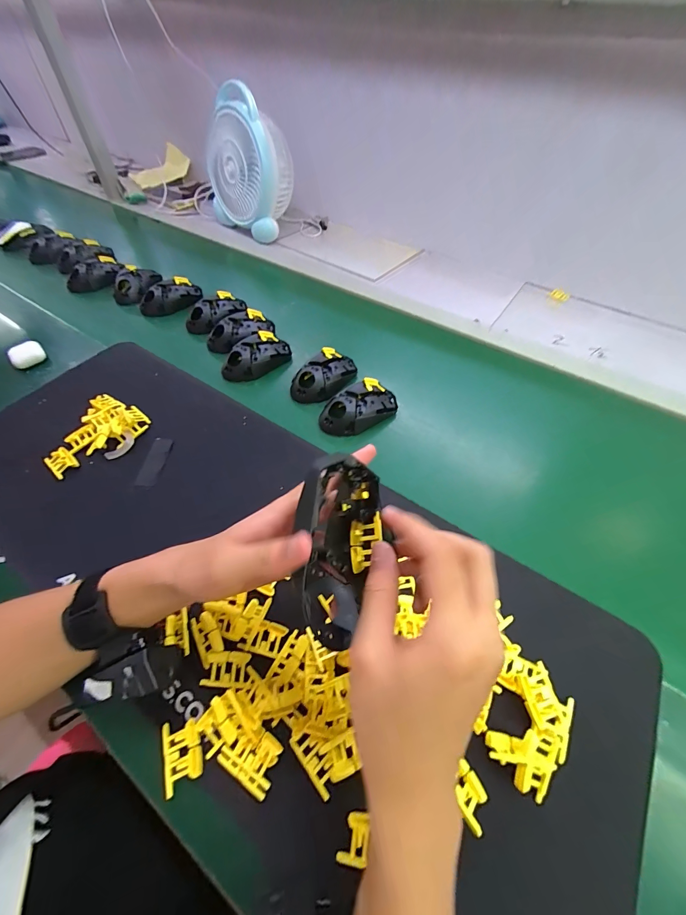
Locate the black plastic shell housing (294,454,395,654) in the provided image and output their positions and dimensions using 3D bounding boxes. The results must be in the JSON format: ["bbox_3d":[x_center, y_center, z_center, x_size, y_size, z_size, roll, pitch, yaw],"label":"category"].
[{"bbox_3d":[-0.002,0.064,0.232,0.057,0.031,0.125,4,88,-1],"label":"black plastic shell housing"}]

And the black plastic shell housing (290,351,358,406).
[{"bbox_3d":[-0.029,-0.126,0.520,0.066,0.037,0.114,35,59,20],"label":"black plastic shell housing"}]

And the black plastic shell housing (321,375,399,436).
[{"bbox_3d":[0.025,-0.070,0.479,0.116,0.033,0.068,-30,61,-24],"label":"black plastic shell housing"}]

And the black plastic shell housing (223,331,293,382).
[{"bbox_3d":[-0.140,-0.165,0.542,0.067,0.032,0.113,40,60,23],"label":"black plastic shell housing"}]

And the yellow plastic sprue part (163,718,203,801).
[{"bbox_3d":[-0.124,0.228,0.260,0.029,0.010,0.041,-14,56,-14],"label":"yellow plastic sprue part"}]

